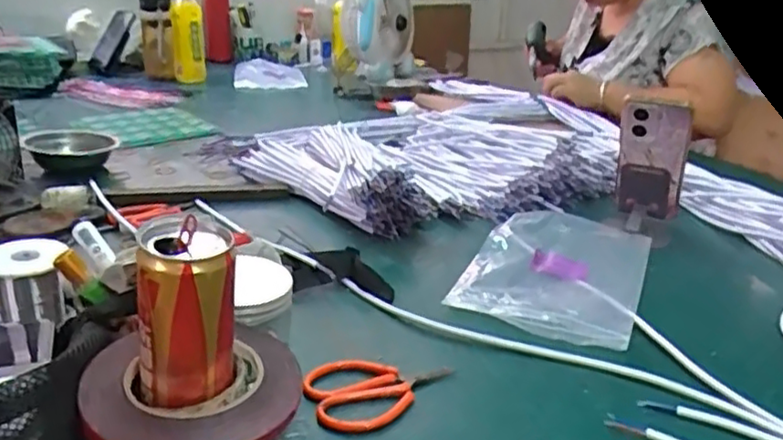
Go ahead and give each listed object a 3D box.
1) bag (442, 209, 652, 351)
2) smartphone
[{"bbox_3d":[0.177,0.044,0.707,0.163,0.017,0.266,12,24,22],"label":"bag"},{"bbox_3d":[0.311,-0.068,0.808,0.073,0.149,0.016,7,42,23],"label":"smartphone"}]

